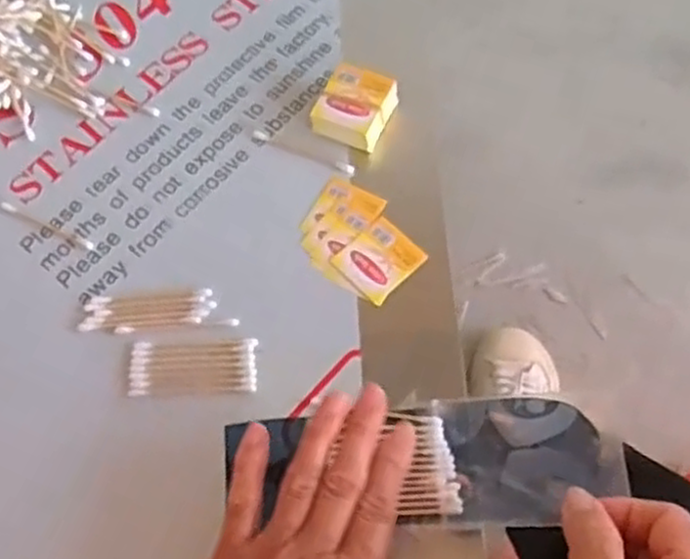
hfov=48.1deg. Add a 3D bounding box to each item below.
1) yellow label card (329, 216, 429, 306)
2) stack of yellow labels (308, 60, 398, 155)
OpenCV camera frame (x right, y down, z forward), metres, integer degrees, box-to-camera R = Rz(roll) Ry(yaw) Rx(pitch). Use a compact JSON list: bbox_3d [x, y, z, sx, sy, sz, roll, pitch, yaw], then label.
[{"bbox_3d":[0.020,-0.012,0.460,0.040,0.004,0.045,41,74,20],"label":"yellow label card"},{"bbox_3d":[0.007,-0.109,0.491,0.043,0.026,0.048,21,68,14],"label":"stack of yellow labels"}]

